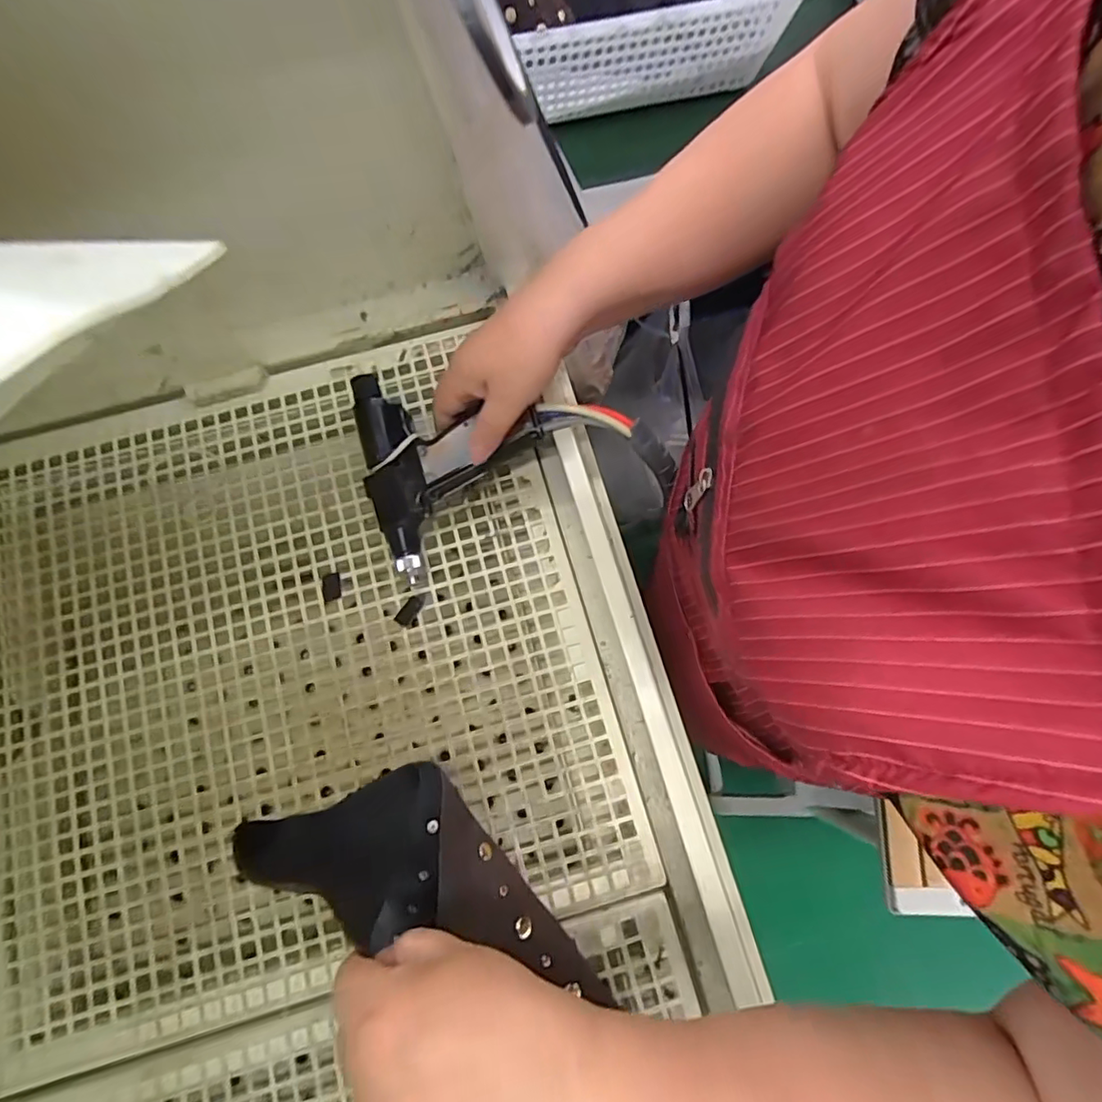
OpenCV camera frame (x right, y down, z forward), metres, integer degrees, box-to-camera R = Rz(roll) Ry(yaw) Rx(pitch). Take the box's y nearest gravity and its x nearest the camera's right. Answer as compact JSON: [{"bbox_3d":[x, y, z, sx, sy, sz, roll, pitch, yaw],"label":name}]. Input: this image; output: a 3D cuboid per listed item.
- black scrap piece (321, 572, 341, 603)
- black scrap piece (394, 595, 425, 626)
[{"bbox_3d":[-0.163,0.027,0.421,0.014,0.004,0.021,-11,76,-2],"label":"black scrap piece"},{"bbox_3d":[-0.104,0.043,0.419,0.013,0.004,0.026,32,78,8],"label":"black scrap piece"}]

